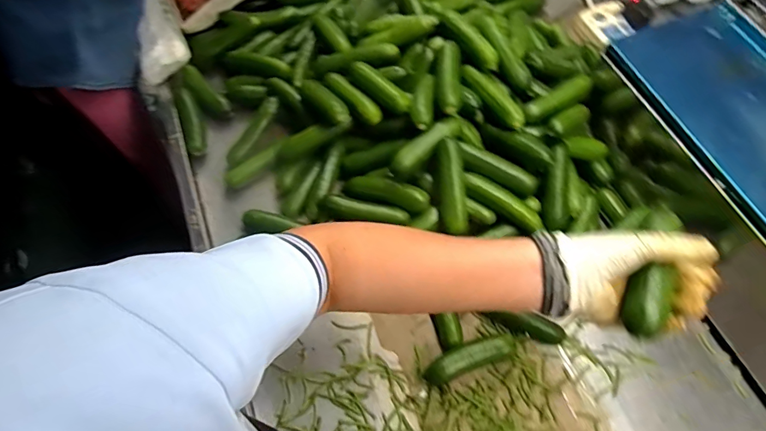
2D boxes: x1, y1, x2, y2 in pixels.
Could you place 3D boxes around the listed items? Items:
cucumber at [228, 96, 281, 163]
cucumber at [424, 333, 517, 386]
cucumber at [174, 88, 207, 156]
[{"bbox_3d":[-0.193,-0.126,0.648,0.023,0.025,0.116,36,89,12],"label":"cucumber"},{"bbox_3d":[0.104,0.173,0.523,0.110,0.030,0.032,-18,66,-10],"label":"cucumber"},{"bbox_3d":[-0.292,-0.147,0.657,0.031,0.034,0.120,-19,66,-10],"label":"cucumber"}]

